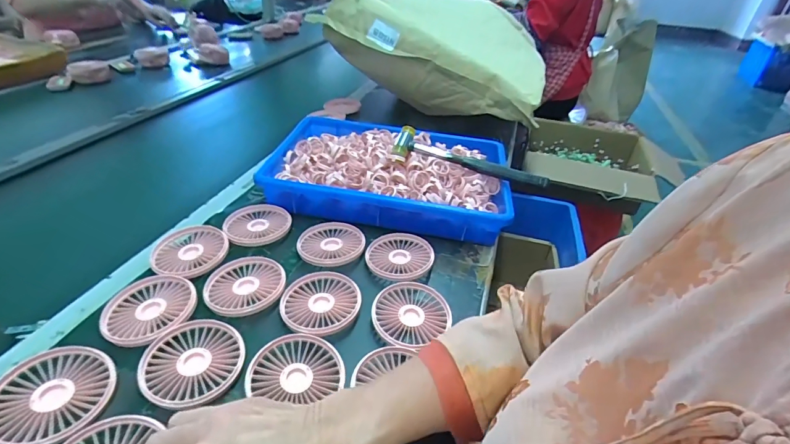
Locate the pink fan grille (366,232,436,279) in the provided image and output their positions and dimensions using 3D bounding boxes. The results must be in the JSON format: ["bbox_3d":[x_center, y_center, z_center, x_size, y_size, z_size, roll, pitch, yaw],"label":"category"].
[{"bbox_3d":[0.006,0.044,0.516,0.086,0.012,0.088,3,36,-2],"label":"pink fan grille"}]

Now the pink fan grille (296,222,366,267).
[{"bbox_3d":[-0.085,0.030,0.523,0.086,0.014,0.085,-1,36,-7],"label":"pink fan grille"}]

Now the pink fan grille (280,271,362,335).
[{"bbox_3d":[-0.083,0.090,0.441,0.087,0.009,0.083,3,36,-2],"label":"pink fan grille"}]

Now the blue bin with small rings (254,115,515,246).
[{"bbox_3d":[-0.006,-0.085,0.641,0.369,0.074,0.250,7,36,4],"label":"blue bin with small rings"}]

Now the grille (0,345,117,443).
[{"bbox_3d":[-0.295,0.146,0.333,0.084,0.011,0.087,0,36,-5],"label":"grille"}]

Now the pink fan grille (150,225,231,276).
[{"bbox_3d":[-0.256,0.035,0.488,0.085,0.013,0.086,3,36,-2],"label":"pink fan grille"}]

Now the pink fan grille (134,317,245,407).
[{"bbox_3d":[-0.192,0.132,0.371,0.086,0.015,0.087,3,36,-2],"label":"pink fan grille"}]

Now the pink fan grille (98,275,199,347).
[{"bbox_3d":[-0.259,0.091,0.413,0.087,0.010,0.086,-21,43,-30],"label":"pink fan grille"}]

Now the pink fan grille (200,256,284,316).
[{"bbox_3d":[-0.172,0.073,0.451,0.083,0.010,0.086,3,36,-2],"label":"pink fan grille"}]

